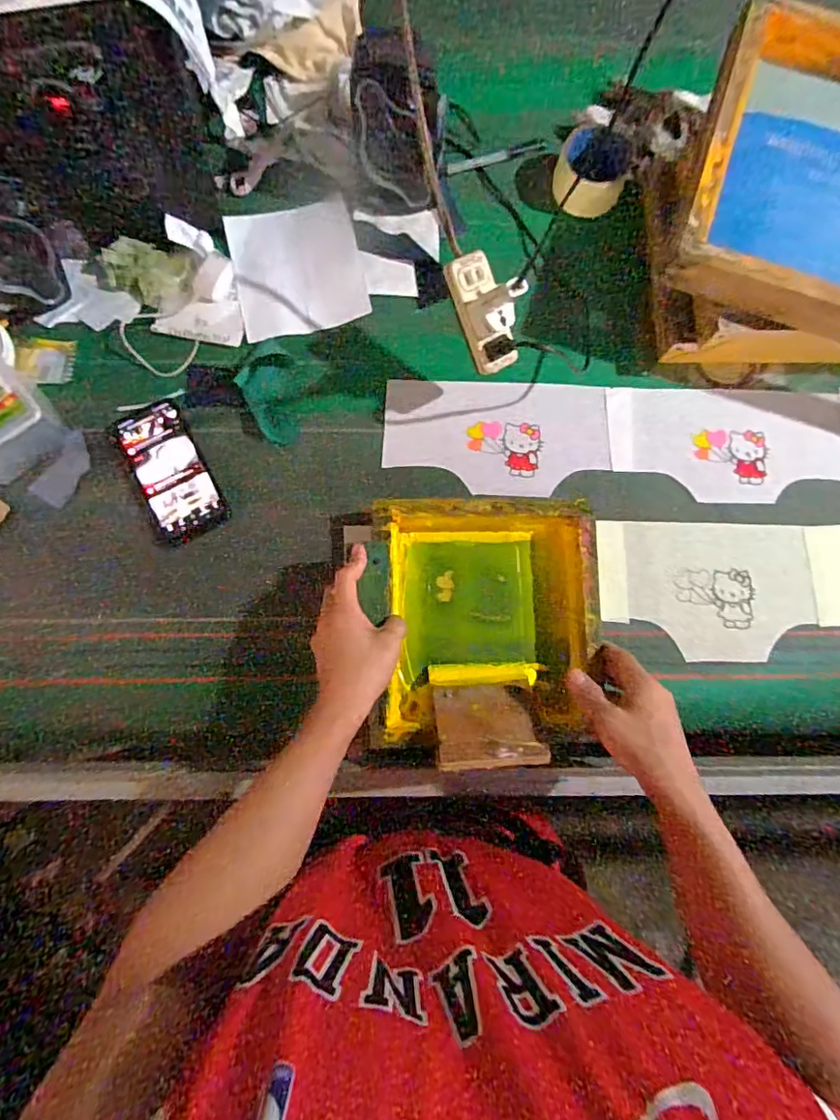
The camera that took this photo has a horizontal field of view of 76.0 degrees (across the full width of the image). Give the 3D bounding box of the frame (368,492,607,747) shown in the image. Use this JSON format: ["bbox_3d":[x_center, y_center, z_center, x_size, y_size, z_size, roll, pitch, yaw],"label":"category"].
[{"bbox_3d":[0.069,0.057,0.562,0.220,0.070,0.233,-2,82,2],"label":"frame"}]

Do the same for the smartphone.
[{"bbox_3d":[-0.277,-0.098,0.598,0.074,0.011,0.160,-27,81,-6],"label":"smartphone"}]

